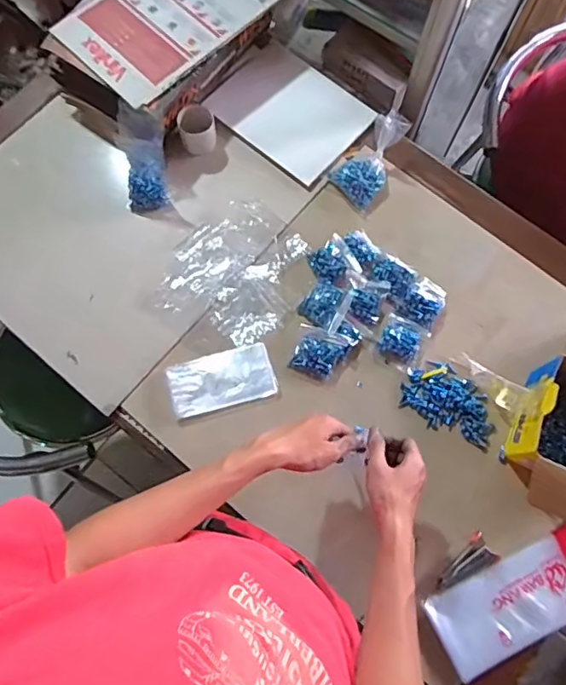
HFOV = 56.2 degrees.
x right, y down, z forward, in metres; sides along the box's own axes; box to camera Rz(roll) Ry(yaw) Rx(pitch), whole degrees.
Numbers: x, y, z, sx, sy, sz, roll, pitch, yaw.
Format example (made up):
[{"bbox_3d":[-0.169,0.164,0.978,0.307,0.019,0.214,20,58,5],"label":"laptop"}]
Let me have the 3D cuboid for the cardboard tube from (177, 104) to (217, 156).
[{"bbox_3d":[-0.143,-0.351,0.885,0.057,0.072,0.053,-4,74,-1],"label":"cardboard tube"}]

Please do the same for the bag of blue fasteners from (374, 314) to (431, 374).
[{"bbox_3d":[0.183,0.000,0.813,0.065,0.025,0.072,27,76,7],"label":"bag of blue fasteners"}]

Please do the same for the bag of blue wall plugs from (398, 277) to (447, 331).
[{"bbox_3d":[0.224,-0.066,0.834,0.060,0.030,0.079,33,77,9],"label":"bag of blue wall plugs"}]

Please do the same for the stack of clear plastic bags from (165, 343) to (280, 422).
[{"bbox_3d":[-0.092,0.058,0.804,0.155,0.011,0.084,-16,75,-4],"label":"stack of clear plastic bags"}]

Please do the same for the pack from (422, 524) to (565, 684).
[{"bbox_3d":[0.336,0.346,0.723,0.271,0.013,0.108,-25,76,-6],"label":"pack"}]

